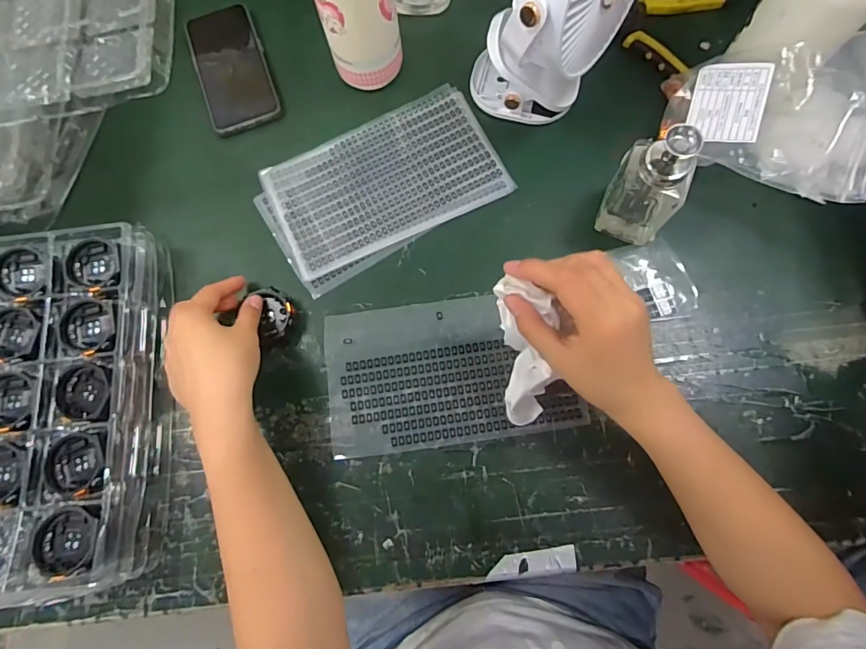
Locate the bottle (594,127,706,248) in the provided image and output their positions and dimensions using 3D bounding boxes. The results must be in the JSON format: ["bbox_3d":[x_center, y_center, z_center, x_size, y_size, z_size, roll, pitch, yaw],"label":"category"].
[{"bbox_3d":[0.186,-0.116,0.388,0.063,0.120,0.043,32,79,9],"label":"bottle"}]

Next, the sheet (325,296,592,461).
[{"bbox_3d":[0.013,0.039,0.415,0.215,0.004,0.127,-8,76,-1],"label":"sheet"}]

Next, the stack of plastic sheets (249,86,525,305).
[{"bbox_3d":[-0.052,-0.143,0.463,0.235,0.006,0.144,-29,77,-6],"label":"stack of plastic sheets"}]

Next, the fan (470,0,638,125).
[{"bbox_3d":[0.103,-0.284,0.394,0.107,0.195,0.142,43,81,11],"label":"fan"}]

